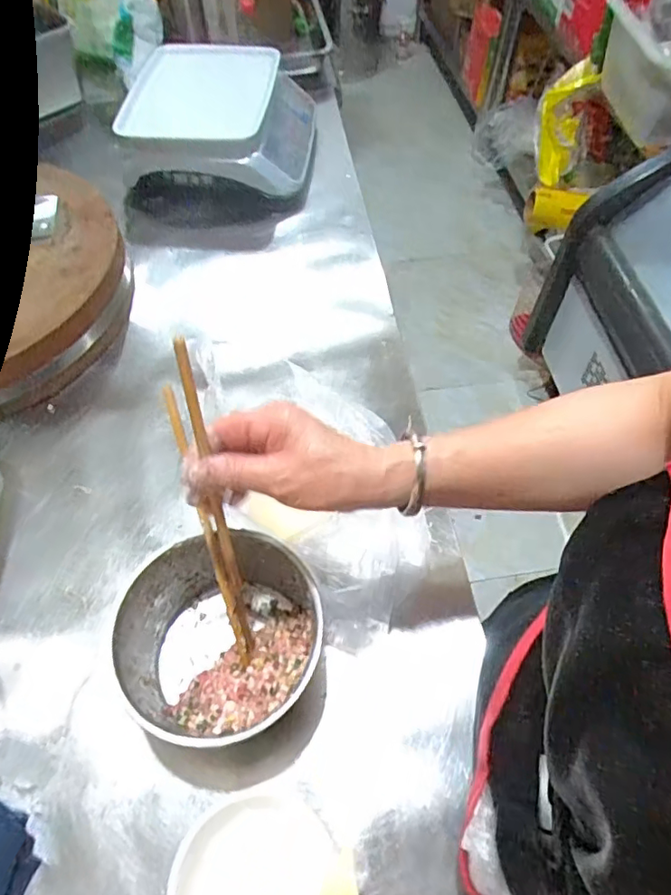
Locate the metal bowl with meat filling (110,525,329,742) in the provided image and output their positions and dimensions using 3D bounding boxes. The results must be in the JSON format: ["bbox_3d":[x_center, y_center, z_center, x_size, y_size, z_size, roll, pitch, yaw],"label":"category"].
[{"bbox_3d":[-0.097,0.165,0.470,0.146,0.118,0.152,0,57,-1],"label":"metal bowl with meat filling"}]

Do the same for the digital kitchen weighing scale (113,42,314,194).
[{"bbox_3d":[-0.161,-0.492,0.810,0.246,0.089,0.225,4,57,2],"label":"digital kitchen weighing scale"}]

